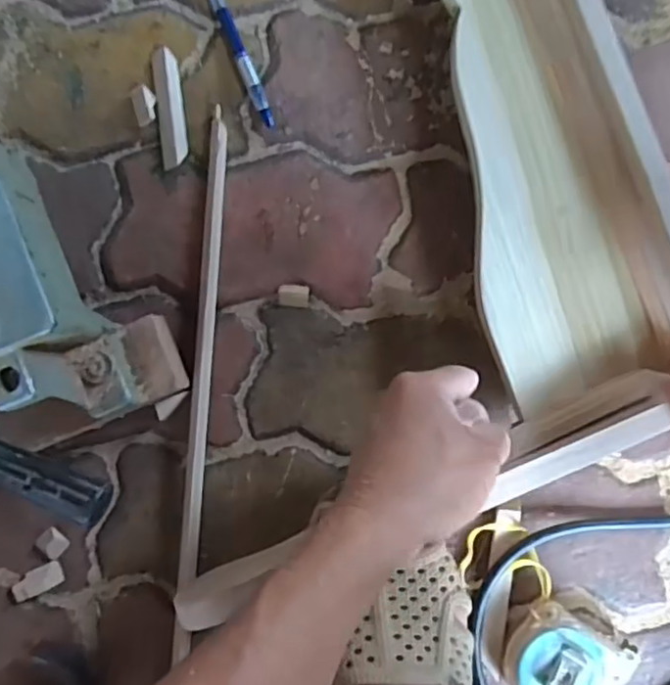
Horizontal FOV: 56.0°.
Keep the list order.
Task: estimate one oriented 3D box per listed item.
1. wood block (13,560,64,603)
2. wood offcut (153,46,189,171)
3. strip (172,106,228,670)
[{"bbox_3d":[-0.227,0.183,0.483,0.038,0.010,0.018,-25,88,0],"label":"wood block"},{"bbox_3d":[-0.127,-0.179,0.486,0.021,0.012,0.090,-6,88,0],"label":"wood offcut"},{"bbox_3d":[-0.100,0.028,0.480,0.012,0.018,0.401,4,88,1],"label":"strip"}]

